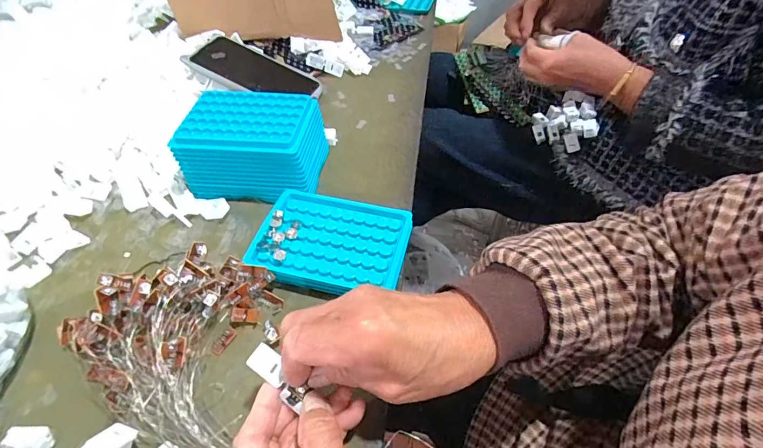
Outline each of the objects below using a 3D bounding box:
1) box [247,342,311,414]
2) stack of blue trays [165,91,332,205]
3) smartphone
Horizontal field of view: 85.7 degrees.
[{"bbox_3d":[-0.066,0.098,0.266,0.046,0.008,0.017,44,59,3],"label":"box"},{"bbox_3d":[-0.129,-0.084,0.440,0.147,0.068,0.101,6,50,3],"label":"stack of blue trays"},{"bbox_3d":[-0.173,-0.205,0.558,0.171,0.016,0.087,26,46,0],"label":"smartphone"}]

